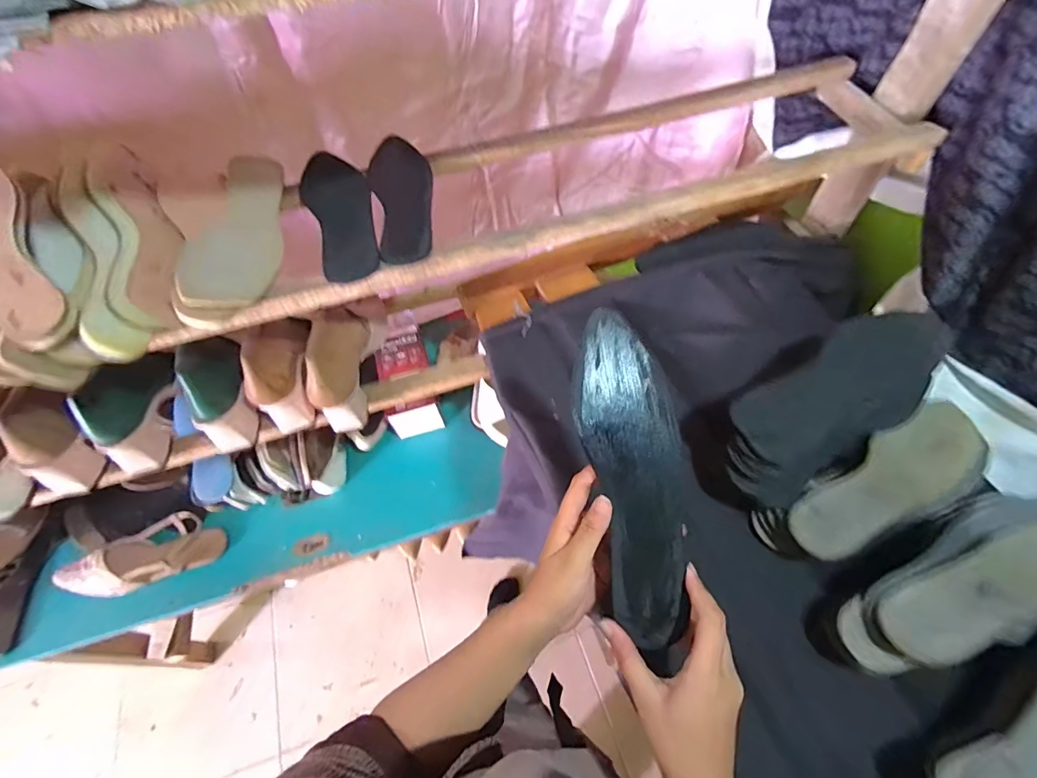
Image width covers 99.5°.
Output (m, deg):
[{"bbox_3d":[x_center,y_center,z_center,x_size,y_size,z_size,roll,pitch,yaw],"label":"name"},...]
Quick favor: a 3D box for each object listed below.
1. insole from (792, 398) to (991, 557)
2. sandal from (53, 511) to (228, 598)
[{"bbox_3d":[0.379,0.091,0.449,0.244,0.021,0.076,-23,62,-12],"label":"insole"},{"bbox_3d":[-0.648,0.291,0.755,0.255,0.042,0.095,-23,62,-12],"label":"sandal"}]

